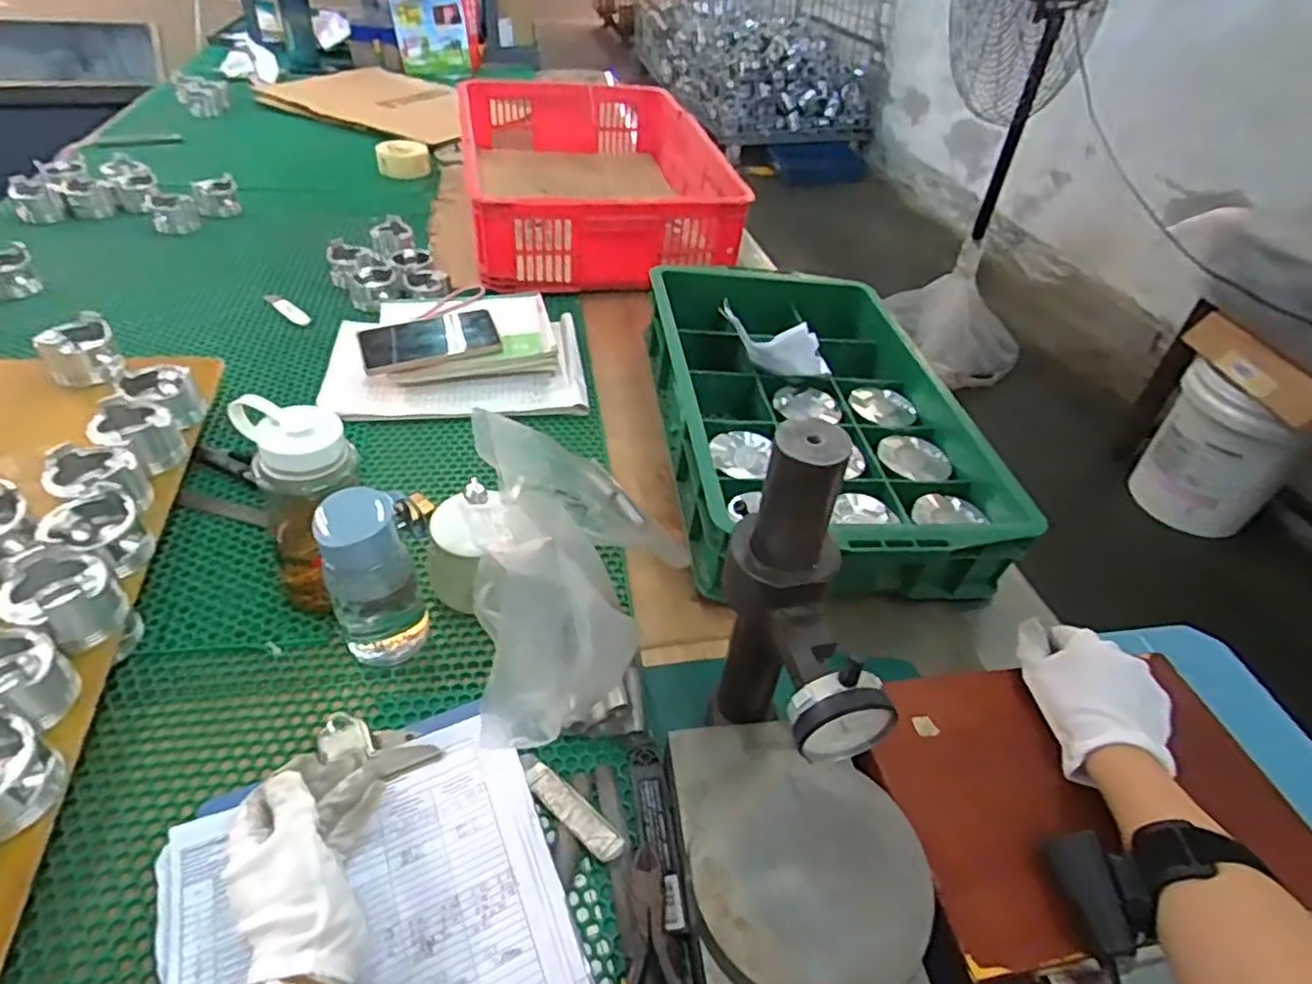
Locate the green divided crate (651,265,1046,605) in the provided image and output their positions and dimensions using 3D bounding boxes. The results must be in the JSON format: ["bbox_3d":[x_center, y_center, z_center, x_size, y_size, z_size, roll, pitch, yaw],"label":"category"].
[{"bbox_3d":[0.180,-0.106,0.837,0.338,0.111,0.549,1,42,-10],"label":"green divided crate"}]

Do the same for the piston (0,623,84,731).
[{"bbox_3d":[-0.426,0.125,0.458,0.065,0.053,0.064,0,43,-11],"label":"piston"}]

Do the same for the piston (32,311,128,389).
[{"bbox_3d":[-0.603,-0.146,0.735,0.068,0.047,0.059,-29,54,-35],"label":"piston"}]

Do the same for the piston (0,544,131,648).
[{"bbox_3d":[-0.429,0.080,0.508,0.071,0.050,0.064,33,47,24],"label":"piston"}]

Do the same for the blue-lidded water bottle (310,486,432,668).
[{"bbox_3d":[-0.227,0.071,0.558,0.070,0.148,0.058,-16,47,-26],"label":"blue-lidded water bottle"}]

